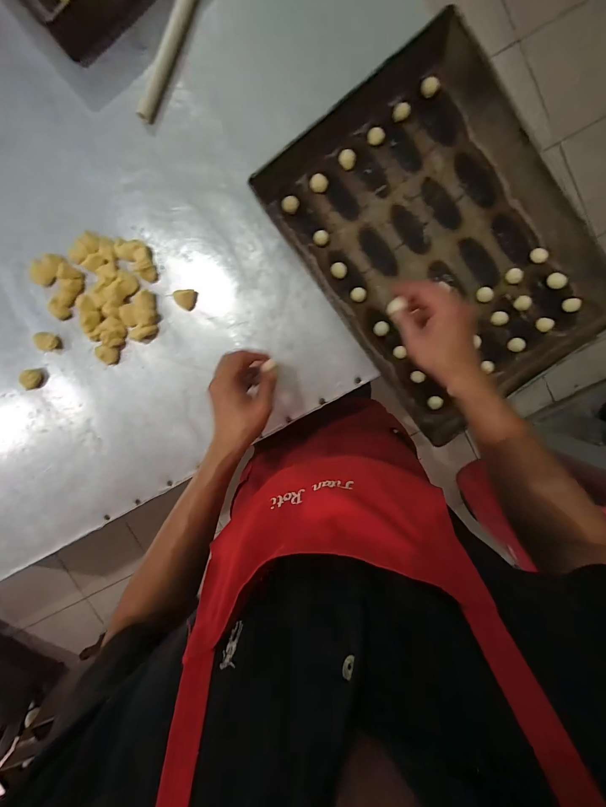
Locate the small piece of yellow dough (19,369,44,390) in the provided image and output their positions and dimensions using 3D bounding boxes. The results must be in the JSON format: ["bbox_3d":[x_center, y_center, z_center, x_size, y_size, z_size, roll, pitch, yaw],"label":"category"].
[{"bbox_3d":[-0.483,-0.043,0.572,0.037,0.021,0.033,-11,98,3],"label":"small piece of yellow dough"}]

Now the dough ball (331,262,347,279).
[{"bbox_3d":[0.059,-0.219,0.529,0.026,0.017,0.024,0,99,2],"label":"dough ball"}]

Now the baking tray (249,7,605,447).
[{"bbox_3d":[0.214,-0.239,0.502,0.357,0.047,0.506,-36,96,7],"label":"baking tray"}]

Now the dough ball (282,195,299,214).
[{"bbox_3d":[-0.020,-0.318,0.515,0.026,0.015,0.025,0,99,2],"label":"dough ball"}]

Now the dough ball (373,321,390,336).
[{"bbox_3d":[0.131,-0.125,0.540,0.025,0.019,0.023,0,99,2],"label":"dough ball"}]

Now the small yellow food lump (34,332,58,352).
[{"bbox_3d":[-0.441,-0.108,0.555,0.023,0.031,0.032,0,99,2],"label":"small yellow food lump"}]

